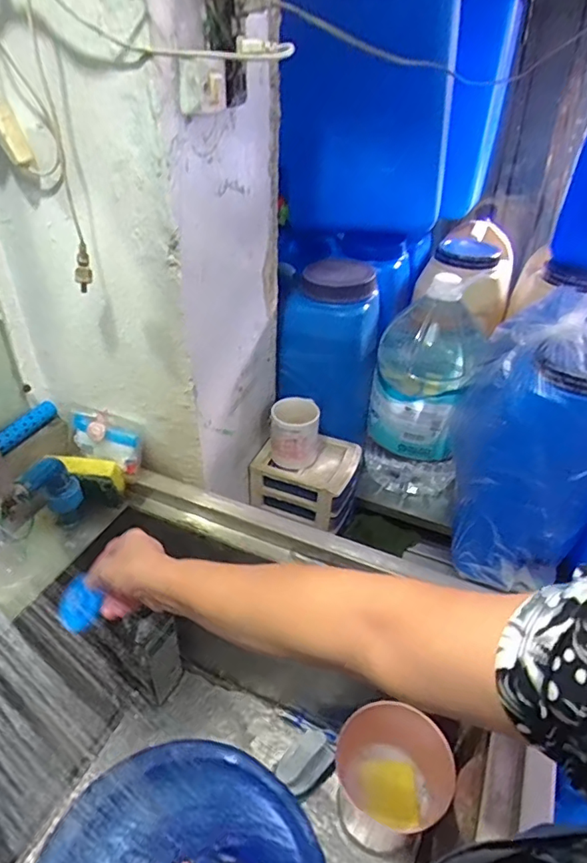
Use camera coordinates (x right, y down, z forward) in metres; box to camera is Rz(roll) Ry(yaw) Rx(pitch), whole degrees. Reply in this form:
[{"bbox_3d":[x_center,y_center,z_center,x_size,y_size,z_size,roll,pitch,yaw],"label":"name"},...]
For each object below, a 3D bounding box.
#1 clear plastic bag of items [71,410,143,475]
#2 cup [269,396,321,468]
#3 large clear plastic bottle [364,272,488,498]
[{"bbox_3d":[-0.260,0.007,0.746,0.113,0.063,0.047,21,42,22],"label":"clear plastic bag of items"},{"bbox_3d":[0.003,0.002,0.893,0.079,0.090,0.075,1,38,-1],"label":"cup"},{"bbox_3d":[0.237,-0.074,1.001,0.174,0.422,0.171,11,39,10],"label":"large clear plastic bottle"}]

